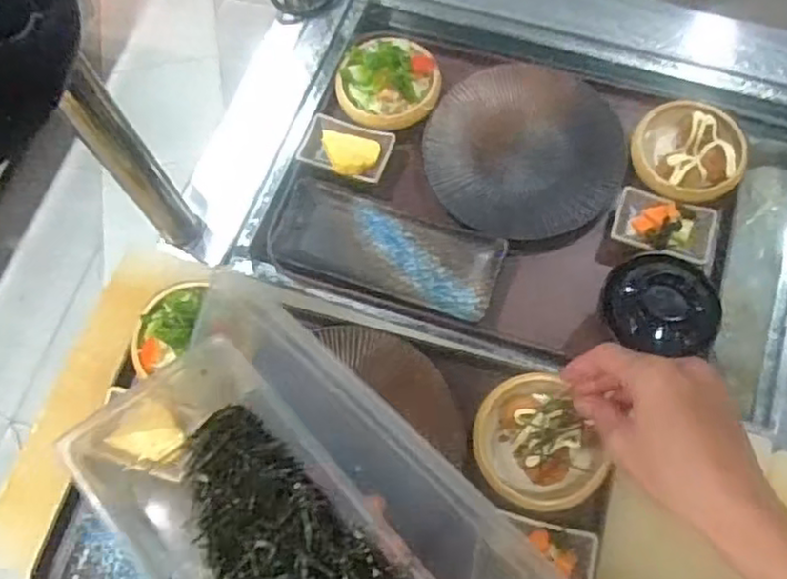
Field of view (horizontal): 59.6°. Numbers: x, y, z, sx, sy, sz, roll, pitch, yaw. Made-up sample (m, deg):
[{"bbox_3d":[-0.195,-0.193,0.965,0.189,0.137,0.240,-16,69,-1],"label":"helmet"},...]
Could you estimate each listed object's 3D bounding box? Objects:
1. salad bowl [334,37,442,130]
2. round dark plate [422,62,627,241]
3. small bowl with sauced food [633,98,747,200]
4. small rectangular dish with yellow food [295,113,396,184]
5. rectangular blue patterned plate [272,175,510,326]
[{"bbox_3d":[-0.006,-0.218,0.701,0.104,0.041,0.097,-1,69,2],"label":"salad bowl"},{"bbox_3d":[0.129,-0.142,0.690,0.190,0.028,0.182,-1,69,2],"label":"round dark plate"},{"bbox_3d":[0.283,-0.133,0.662,0.101,0.032,0.091,22,72,11],"label":"small bowl with sauced food"},{"bbox_3d":[-0.048,-0.142,0.693,0.094,0.023,0.065,22,72,11],"label":"small rectangular dish with yellow food"},{"bbox_3d":[-0.009,-0.040,0.658,0.220,0.024,0.082,19,71,10],"label":"rectangular blue patterned plate"}]

